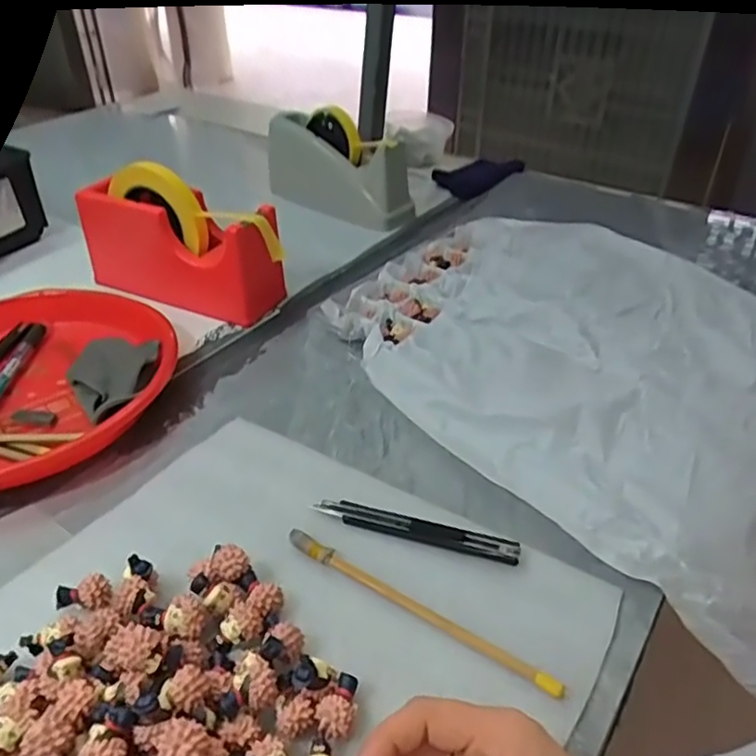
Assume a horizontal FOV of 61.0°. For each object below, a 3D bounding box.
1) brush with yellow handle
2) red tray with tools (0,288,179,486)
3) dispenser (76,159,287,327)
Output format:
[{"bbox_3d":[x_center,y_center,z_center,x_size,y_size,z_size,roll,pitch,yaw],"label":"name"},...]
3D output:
[{"bbox_3d":[0.021,0.133,0.377,0.182,0.009,0.011,21,42,27],"label":"brush with yellow handle"},{"bbox_3d":[-0.300,-0.009,0.553,0.235,0.028,0.251,-13,38,-16],"label":"red tray with tools"},{"bbox_3d":[-0.197,-0.140,0.652,0.217,0.120,0.072,15,40,21],"label":"dispenser"}]

